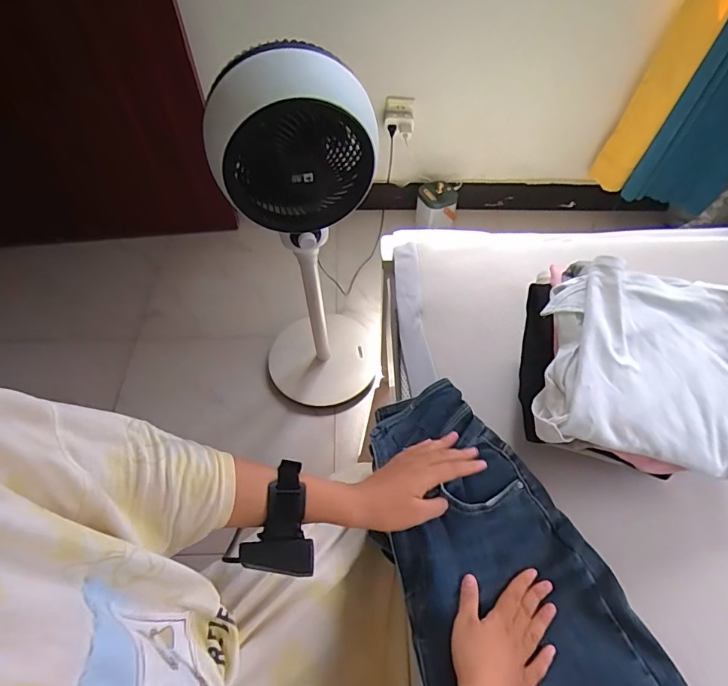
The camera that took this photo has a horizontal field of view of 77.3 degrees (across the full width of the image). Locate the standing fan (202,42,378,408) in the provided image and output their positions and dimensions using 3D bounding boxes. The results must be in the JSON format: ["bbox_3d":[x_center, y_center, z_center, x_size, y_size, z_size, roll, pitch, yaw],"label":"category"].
[{"bbox_3d":[-0.119,-0.175,0.959,0.279,0.818,0.260,-4,55,-2],"label":"standing fan"}]

